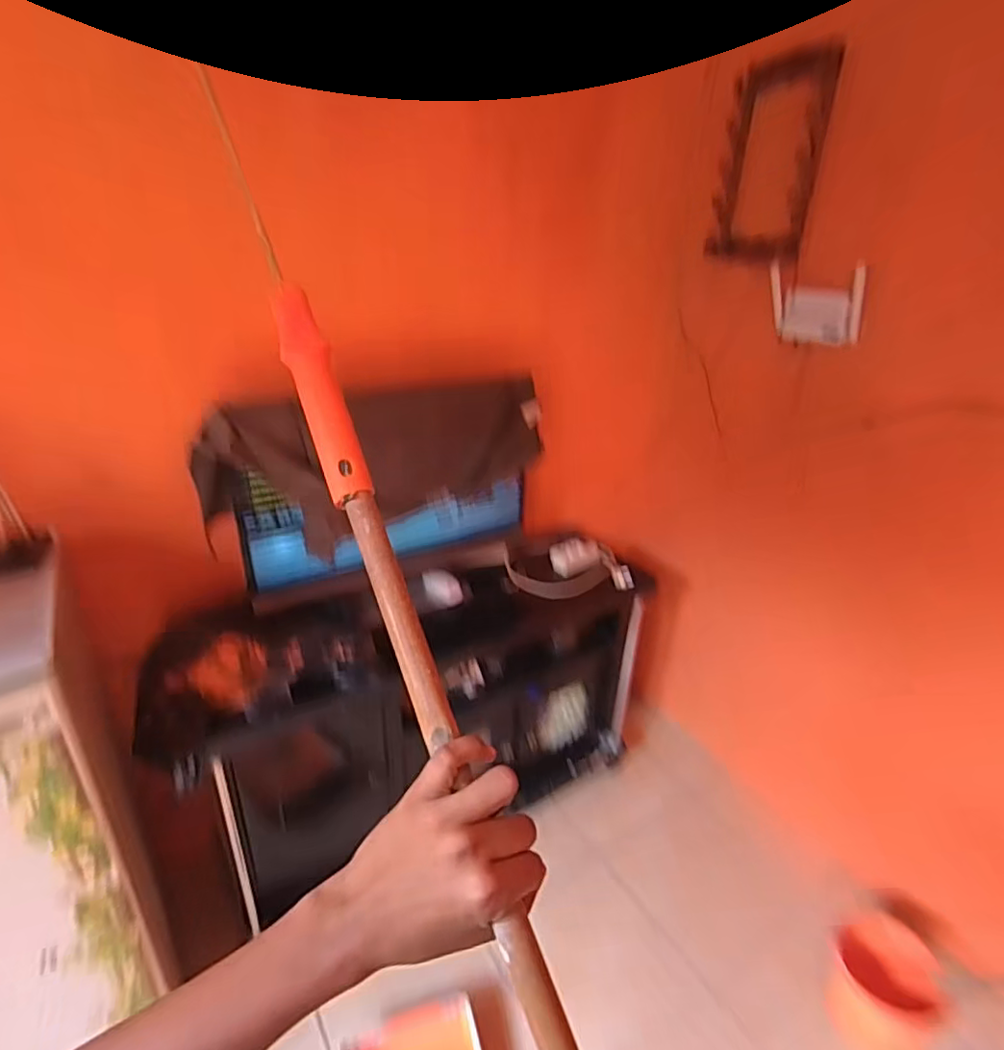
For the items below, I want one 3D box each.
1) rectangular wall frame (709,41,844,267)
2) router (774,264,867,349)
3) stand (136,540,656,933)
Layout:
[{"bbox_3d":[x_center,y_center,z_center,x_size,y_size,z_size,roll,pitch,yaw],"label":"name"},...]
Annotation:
[{"bbox_3d":[0.625,-0.866,1.397,0.053,0.417,0.248,-16,32,-34],"label":"rectangular wall frame"},{"bbox_3d":[0.728,-0.510,1.364,0.044,0.156,0.220,-7,27,-19],"label":"router"},{"bbox_3d":[-0.180,0.496,1.562,1.215,0.711,0.334,-15,31,-32],"label":"stand"}]

